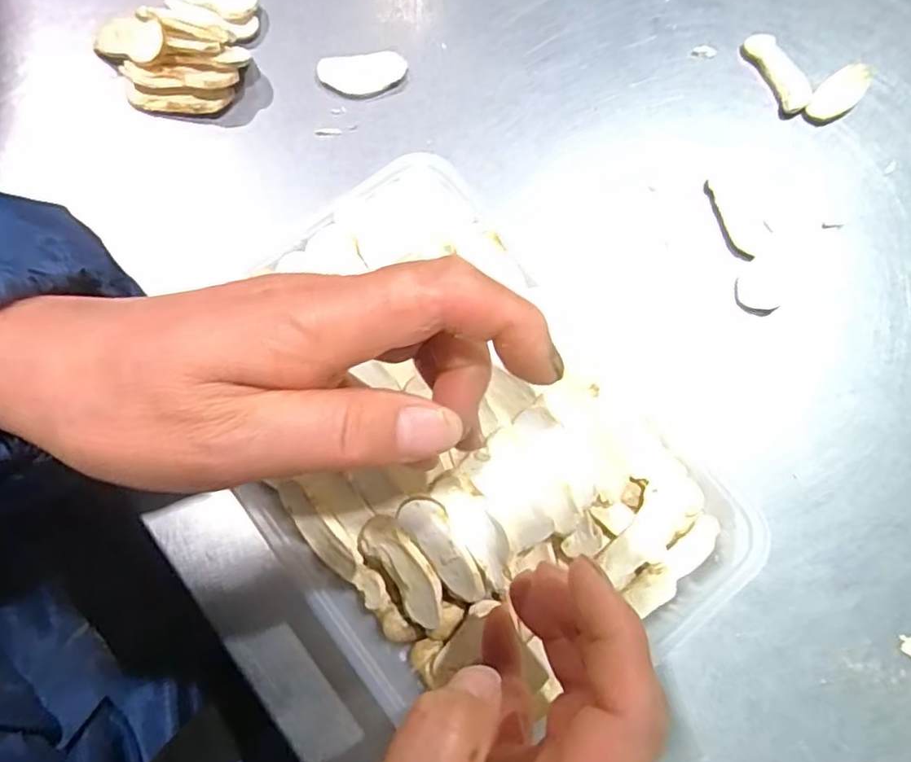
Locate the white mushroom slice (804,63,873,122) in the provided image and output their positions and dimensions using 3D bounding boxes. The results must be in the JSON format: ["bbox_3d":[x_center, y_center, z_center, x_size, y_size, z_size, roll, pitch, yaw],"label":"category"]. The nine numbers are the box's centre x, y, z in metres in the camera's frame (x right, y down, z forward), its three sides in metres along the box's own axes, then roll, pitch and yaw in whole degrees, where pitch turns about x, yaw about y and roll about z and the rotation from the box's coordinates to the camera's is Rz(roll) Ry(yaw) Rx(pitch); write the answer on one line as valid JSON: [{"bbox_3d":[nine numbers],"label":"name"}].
[{"bbox_3d":[0.204,-0.153,0.334,0.045,0.004,0.019,-42,79,-11],"label":"white mushroom slice"}]

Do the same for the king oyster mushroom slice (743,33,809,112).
[{"bbox_3d":[0.174,-0.165,0.338,0.019,0.004,0.049,-23,77,-6],"label":"king oyster mushroom slice"}]

